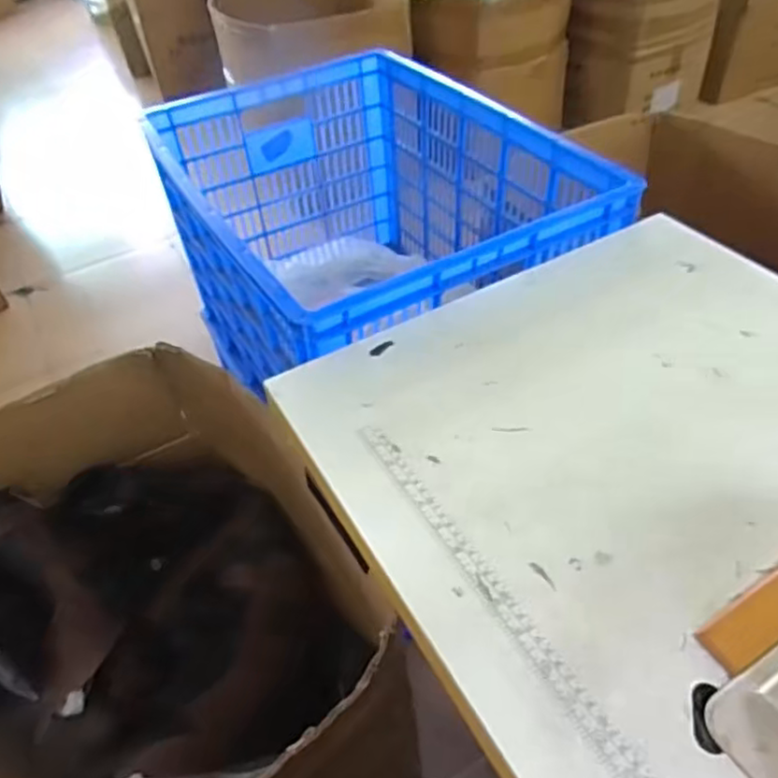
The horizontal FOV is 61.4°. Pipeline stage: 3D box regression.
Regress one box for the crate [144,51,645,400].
[{"bbox_3d":[-0.033,-0.210,1.080,0.467,0.404,0.652,-24,47,-18],"label":"crate"}]

